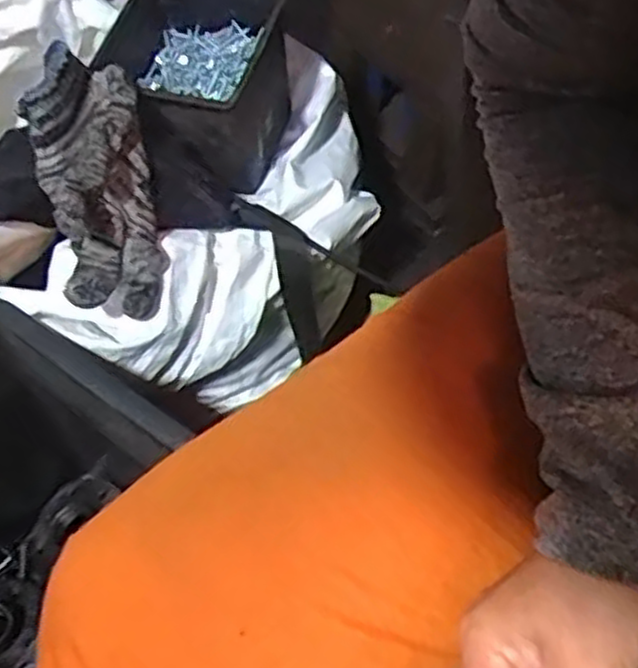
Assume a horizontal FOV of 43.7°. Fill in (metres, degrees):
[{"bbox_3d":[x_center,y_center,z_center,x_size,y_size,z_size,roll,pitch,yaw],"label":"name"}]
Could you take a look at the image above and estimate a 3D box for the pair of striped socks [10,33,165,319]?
[{"bbox_3d":[-0.159,-0.107,0.567,0.078,0.062,0.195,-14,94,-9],"label":"pair of striped socks"}]

